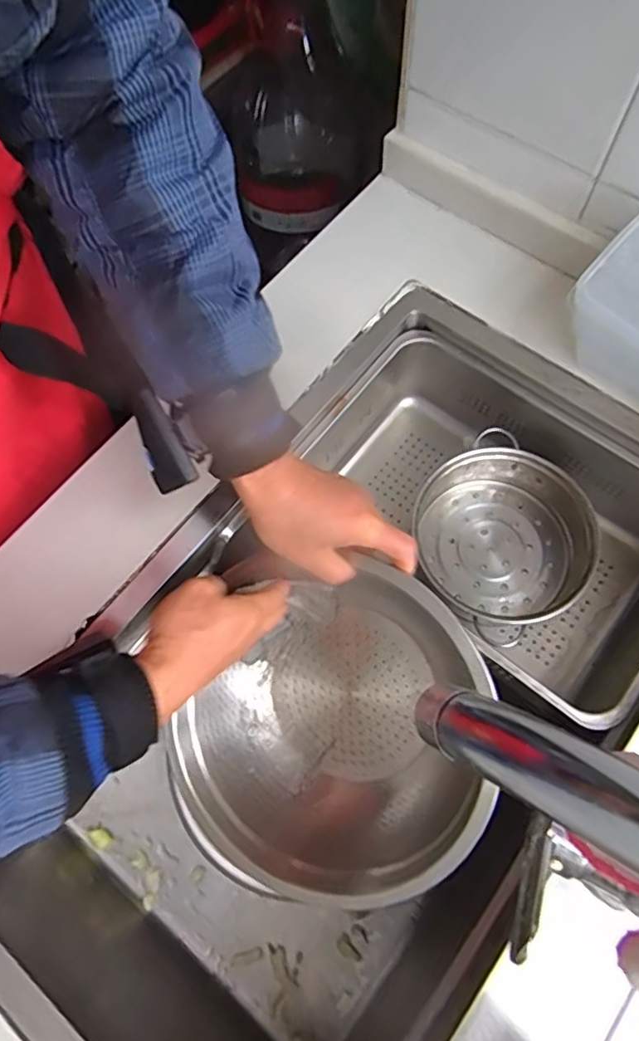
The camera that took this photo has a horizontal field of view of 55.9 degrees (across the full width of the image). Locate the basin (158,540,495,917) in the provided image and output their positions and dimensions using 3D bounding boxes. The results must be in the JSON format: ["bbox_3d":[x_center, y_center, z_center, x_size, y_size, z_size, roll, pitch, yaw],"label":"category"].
[{"bbox_3d":[0.006,0.186,0.532,0.260,0.110,0.260,0,91,21],"label":"basin"}]

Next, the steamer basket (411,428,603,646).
[{"bbox_3d":[0.184,0.014,0.595,0.152,0.071,0.166,-37,72,-12],"label":"steamer basket"}]

